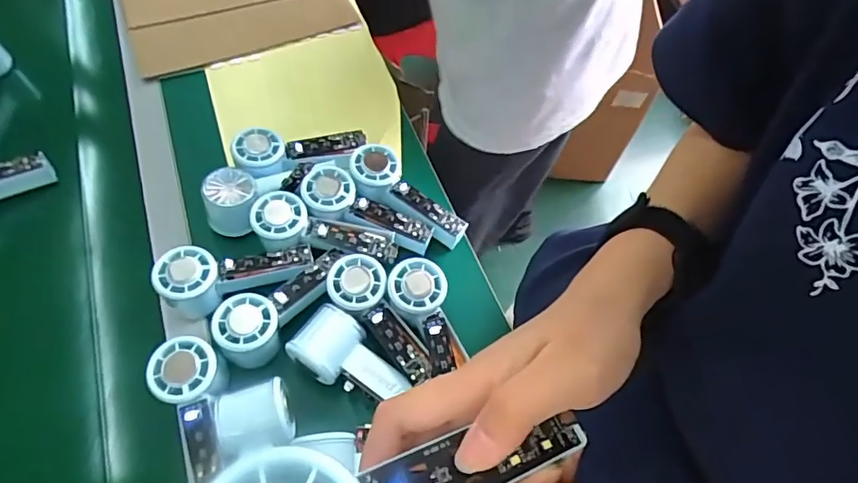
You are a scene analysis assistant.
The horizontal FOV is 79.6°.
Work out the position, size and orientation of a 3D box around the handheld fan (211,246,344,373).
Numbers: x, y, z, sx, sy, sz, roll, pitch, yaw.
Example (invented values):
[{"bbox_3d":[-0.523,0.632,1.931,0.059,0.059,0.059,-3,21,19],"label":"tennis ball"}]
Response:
[{"bbox_3d":[-0.148,0.057,0.520,0.059,0.050,0.152,32,64,14],"label":"handheld fan"}]

